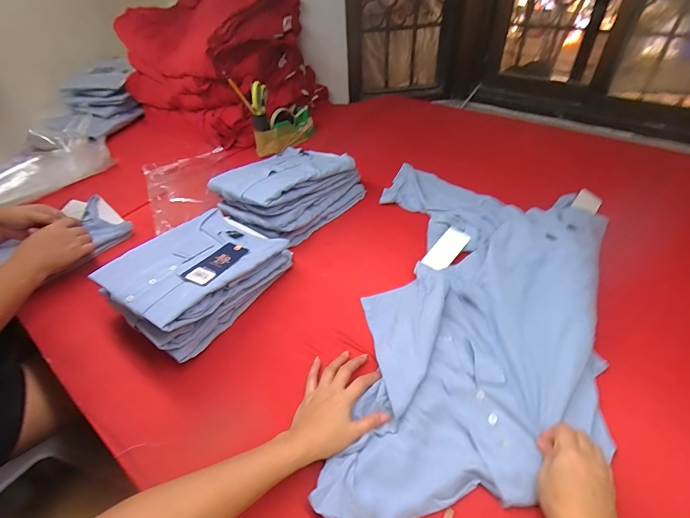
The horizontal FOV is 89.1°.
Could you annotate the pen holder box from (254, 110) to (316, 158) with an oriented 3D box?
[{"bbox_3d":[-0.174,-0.368,1.027,0.060,0.070,0.194,30,53,31],"label":"pen holder box"}]

